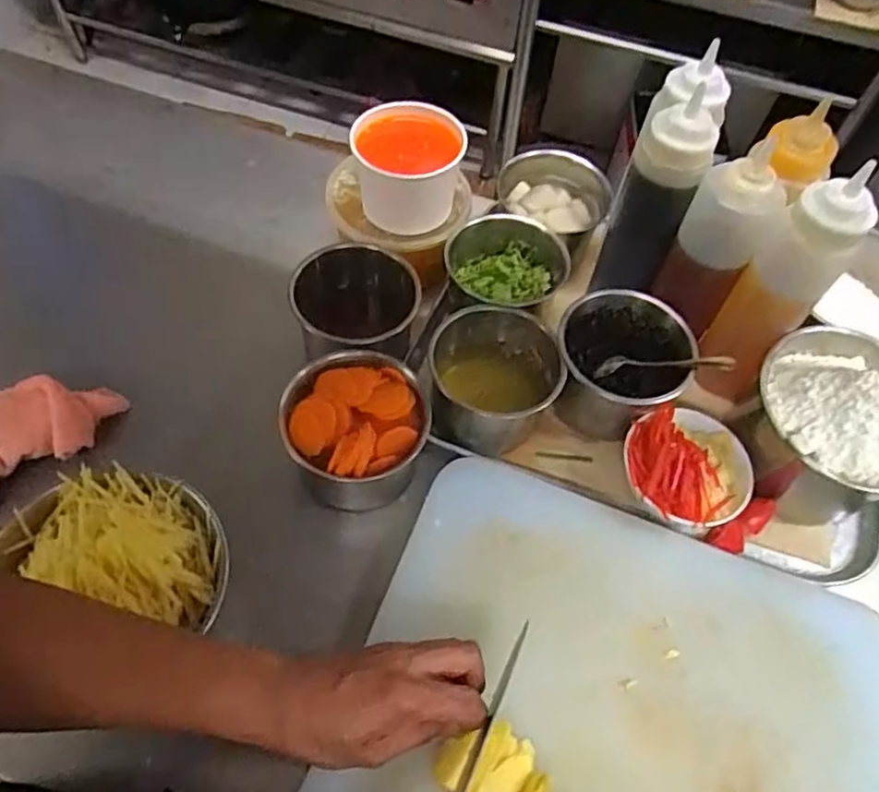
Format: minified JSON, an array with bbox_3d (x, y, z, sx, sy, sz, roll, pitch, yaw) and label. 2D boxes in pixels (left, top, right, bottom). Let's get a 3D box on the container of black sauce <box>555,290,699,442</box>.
[{"bbox_3d":[0.167,-0.029,0.615,0.117,0.087,0.117,2,57,-3],"label":"container of black sauce"}]

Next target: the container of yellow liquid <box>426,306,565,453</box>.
[{"bbox_3d":[0.050,-0.019,0.607,0.112,0.094,0.121,1,57,-3],"label":"container of yellow liquid"}]

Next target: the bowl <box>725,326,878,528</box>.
[{"bbox_3d":[0.351,0.022,0.586,0.149,0.128,0.144,2,57,-3],"label":"bowl"}]

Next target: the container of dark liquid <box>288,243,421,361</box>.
[{"bbox_3d":[-0.079,-0.072,0.651,0.115,0.103,0.119,-9,59,-10],"label":"container of dark liquid"}]

